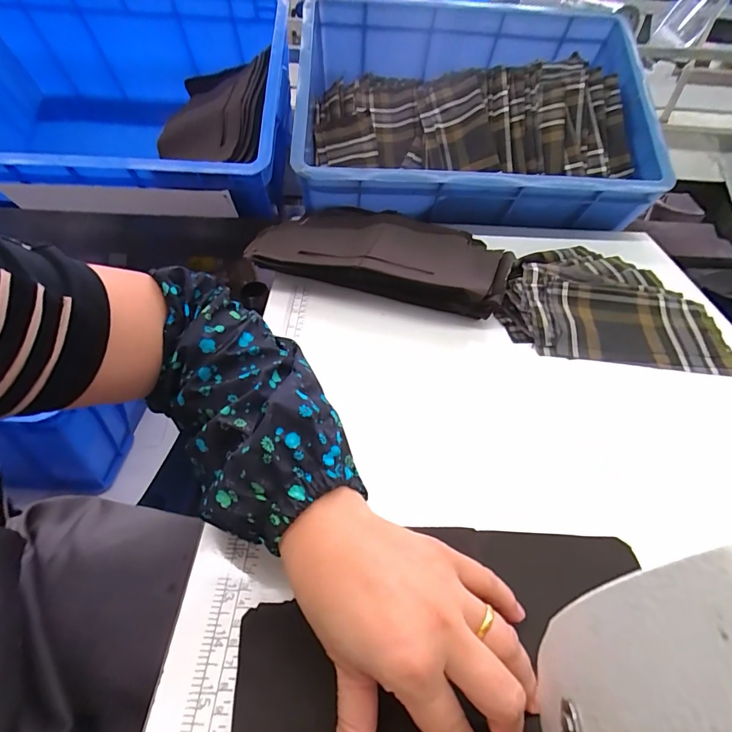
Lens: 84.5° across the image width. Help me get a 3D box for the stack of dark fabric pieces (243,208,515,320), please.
[{"bbox_3d":[0.019,-0.147,0.512,0.311,0.046,0.181,12,48,7],"label":"stack of dark fabric pieces"}]

